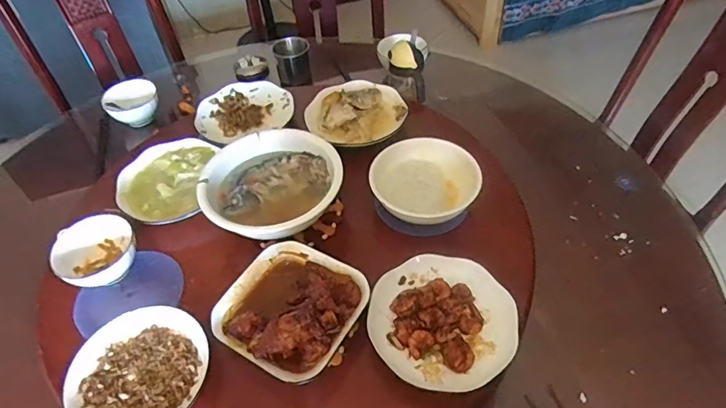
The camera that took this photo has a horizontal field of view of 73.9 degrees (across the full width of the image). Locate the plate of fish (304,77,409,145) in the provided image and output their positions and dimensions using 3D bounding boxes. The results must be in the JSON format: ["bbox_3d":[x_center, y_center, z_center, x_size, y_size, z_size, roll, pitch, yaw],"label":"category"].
[{"bbox_3d":[-0.012,-0.175,0.914,0.174,0.037,0.152,-28,54,-25],"label":"plate of fish"}]

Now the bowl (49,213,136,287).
[{"bbox_3d":[-0.392,0.077,0.718,0.108,0.062,0.114,1,47,-1],"label":"bowl"}]

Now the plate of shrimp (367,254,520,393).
[{"bbox_3d":[0.100,0.149,0.629,0.175,0.038,0.183,1,47,-1],"label":"plate of shrimp"}]

